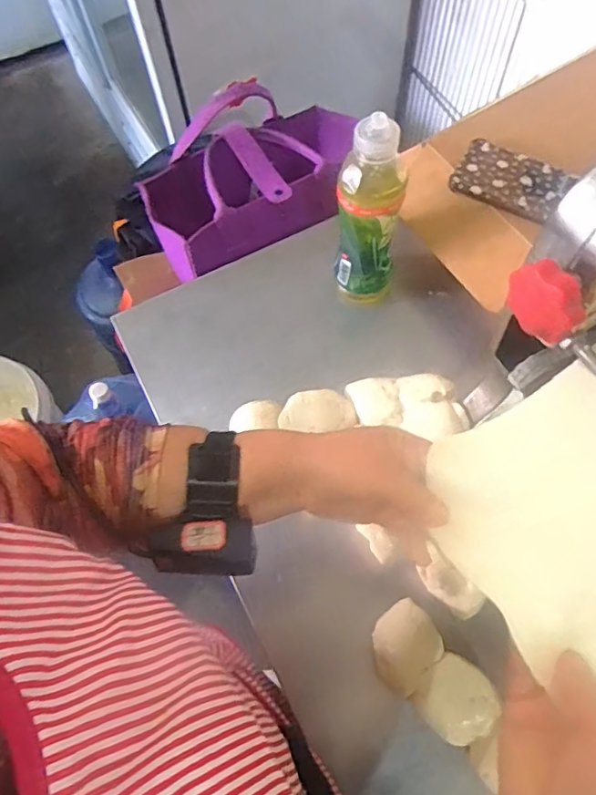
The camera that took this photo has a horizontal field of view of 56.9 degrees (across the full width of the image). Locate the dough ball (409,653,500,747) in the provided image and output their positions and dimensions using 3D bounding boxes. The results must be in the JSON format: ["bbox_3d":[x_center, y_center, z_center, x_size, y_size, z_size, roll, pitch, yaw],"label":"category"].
[{"bbox_3d":[0.134,0.258,0.472,0.059,0.048,0.061,-1,65,2],"label":"dough ball"}]

